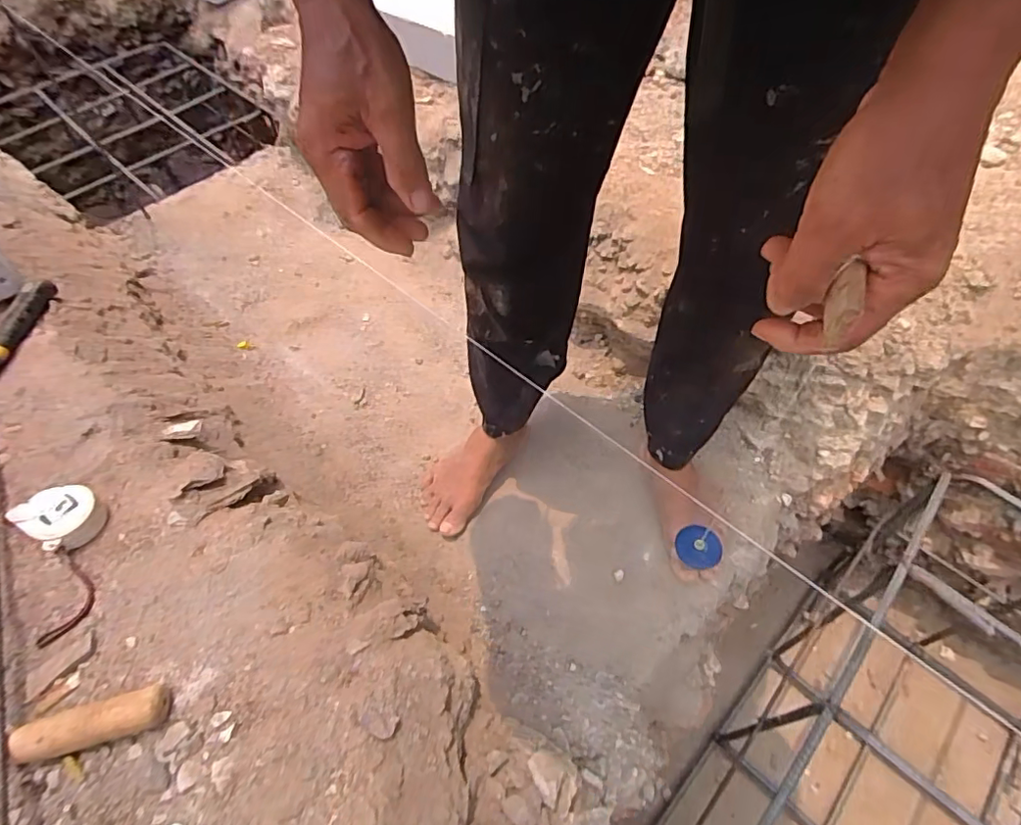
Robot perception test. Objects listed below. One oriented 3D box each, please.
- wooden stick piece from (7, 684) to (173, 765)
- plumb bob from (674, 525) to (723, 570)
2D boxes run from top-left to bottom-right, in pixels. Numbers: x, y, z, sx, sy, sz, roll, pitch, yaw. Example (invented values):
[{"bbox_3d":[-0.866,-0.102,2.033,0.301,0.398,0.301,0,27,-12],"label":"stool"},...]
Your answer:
[{"bbox_3d":[-0.345,0.257,0.464,0.108,0.033,0.031,-14,55,-9],"label":"wooden stick piece"},{"bbox_3d":[0.201,0.142,0.594,0.042,0.047,0.043,-15,72,28],"label":"plumb bob"}]

